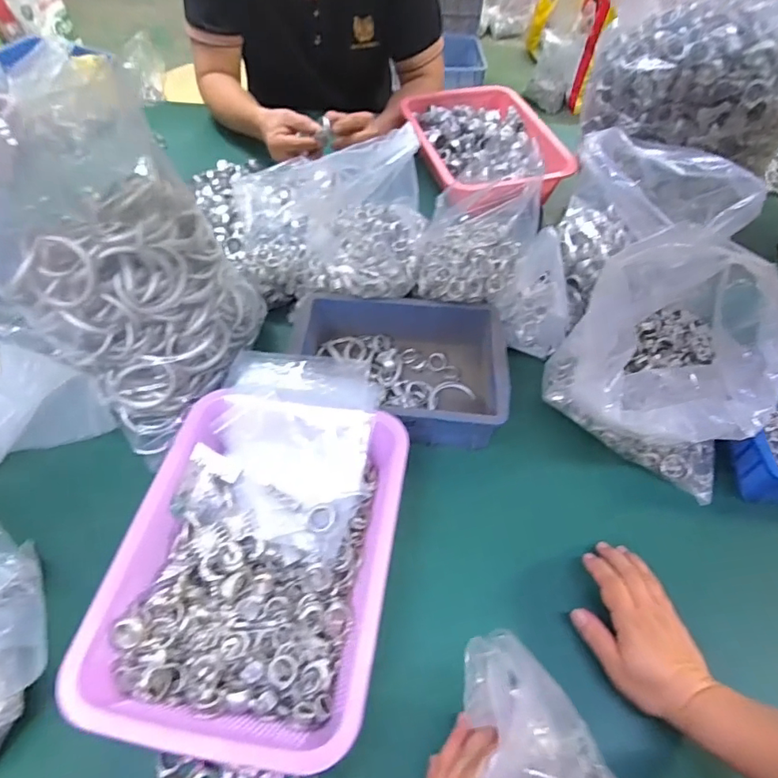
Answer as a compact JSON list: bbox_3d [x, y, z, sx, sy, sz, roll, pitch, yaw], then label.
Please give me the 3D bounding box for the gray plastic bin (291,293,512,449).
[{"bbox_3d":[0.011,-0.027,0.619,0.254,0.082,0.182,8,54,3],"label":"gray plastic bin"}]

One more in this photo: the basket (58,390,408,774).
[{"bbox_3d":[-0.111,0.152,0.462,0.222,0.076,0.295,9,54,3],"label":"basket"}]

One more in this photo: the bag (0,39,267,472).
[{"bbox_3d":[-0.265,-0.122,0.518,0.180,0.262,0.209,26,57,15],"label":"bag"}]

